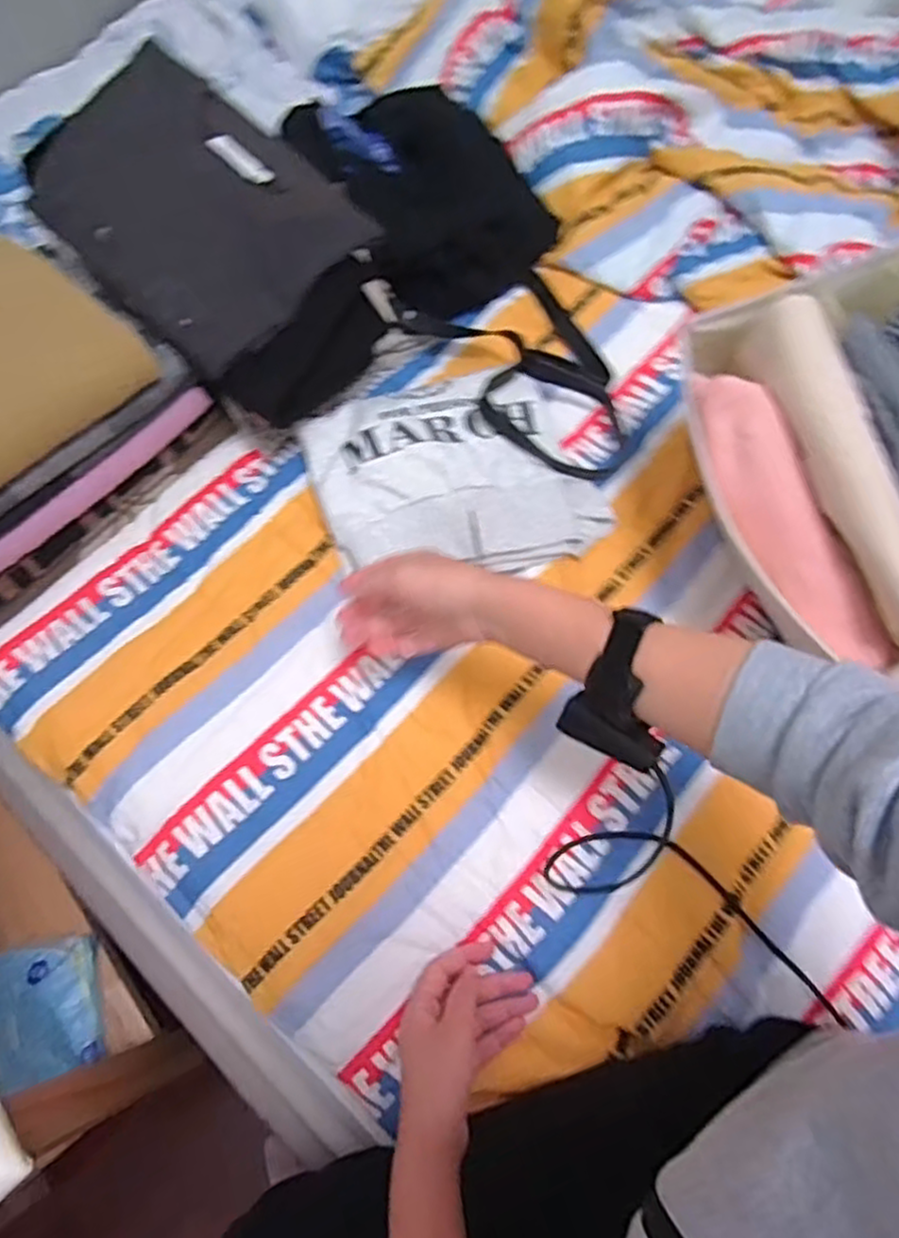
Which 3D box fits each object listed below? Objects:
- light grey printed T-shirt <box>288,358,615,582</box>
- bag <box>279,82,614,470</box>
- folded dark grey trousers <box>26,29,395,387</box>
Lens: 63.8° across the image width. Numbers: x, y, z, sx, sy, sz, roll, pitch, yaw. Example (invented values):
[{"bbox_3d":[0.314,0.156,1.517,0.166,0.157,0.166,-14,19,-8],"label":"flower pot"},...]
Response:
[{"bbox_3d":[0.007,-0.143,0.728,0.281,0.055,0.215,-14,69,-5],"label":"light grey printed T-shirt"},{"bbox_3d":[0.022,-0.389,0.794,0.245,0.109,0.538,-22,69,-8],"label":"bag"},{"bbox_3d":[-0.246,-0.393,0.679,0.272,0.078,0.214,41,78,13],"label":"folded dark grey trousers"}]

